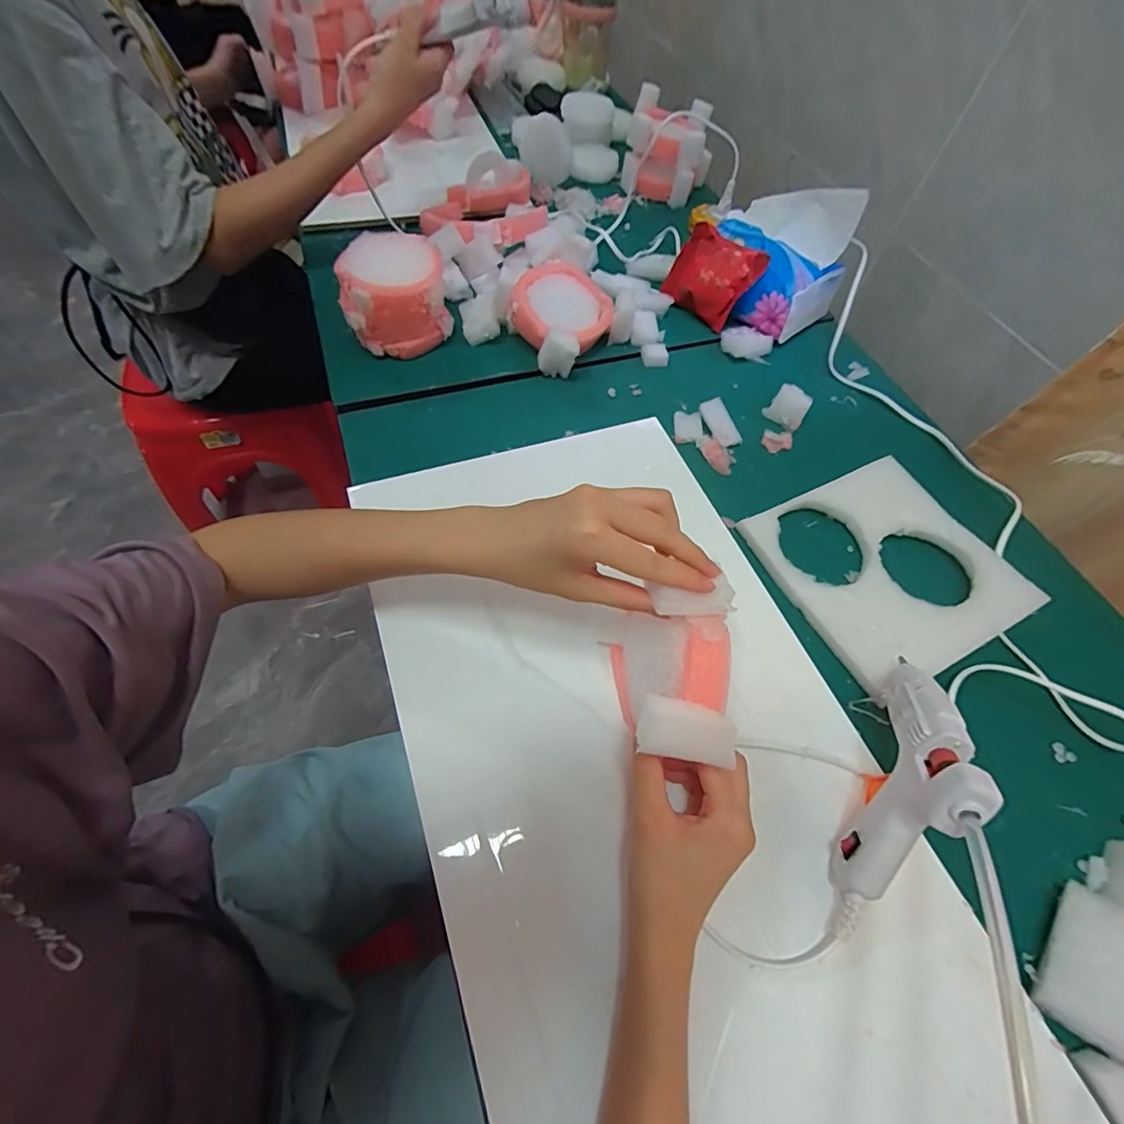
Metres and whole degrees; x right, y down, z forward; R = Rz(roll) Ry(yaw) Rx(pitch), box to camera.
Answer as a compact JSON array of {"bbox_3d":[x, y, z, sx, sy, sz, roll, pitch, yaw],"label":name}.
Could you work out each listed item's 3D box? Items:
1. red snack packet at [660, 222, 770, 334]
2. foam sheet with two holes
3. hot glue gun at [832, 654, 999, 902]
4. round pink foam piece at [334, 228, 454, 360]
[{"bbox_3d":[0.169,-0.324,0.572,0.091,0.082,0.028,39,32,13],"label":"red snack packet"},{"bbox_3d":[0.273,0.003,0.427,0.181,0.022,0.173,-22,64,-16],"label":"foam sheet with two holes"},{"bbox_3d":[0.203,0.122,0.298,0.023,0.105,0.142,23,61,9],"label":"hot glue gun"},{"bbox_3d":[-0.166,-0.263,0.509,0.095,0.088,0.084,-5,61,-7],"label":"round pink foam piece"}]

